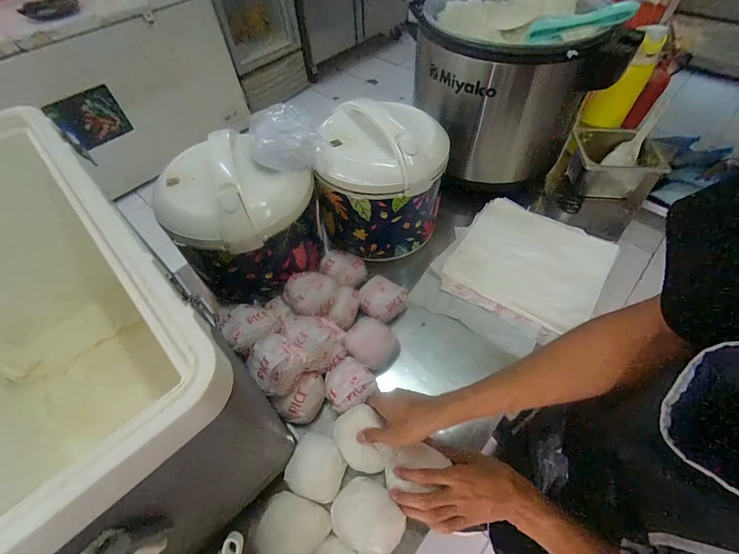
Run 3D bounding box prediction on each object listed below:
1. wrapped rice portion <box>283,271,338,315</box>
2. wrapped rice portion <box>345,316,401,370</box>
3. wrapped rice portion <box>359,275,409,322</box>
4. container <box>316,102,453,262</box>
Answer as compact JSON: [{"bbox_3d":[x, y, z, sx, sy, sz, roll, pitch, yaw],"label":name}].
[{"bbox_3d":[-0.104,0.026,0.589,0.083,0.044,0.076,-1,55,1],"label":"wrapped rice portion"},{"bbox_3d":[0.007,0.116,0.592,0.085,0.040,0.076,25,59,18],"label":"wrapped rice portion"},{"bbox_3d":[0.025,0.042,0.631,0.084,0.042,0.078,26,60,18],"label":"wrapped rice portion"},{"bbox_3d":[0.028,-0.174,0.639,0.203,0.218,0.188,12,56,10],"label":"container"}]

